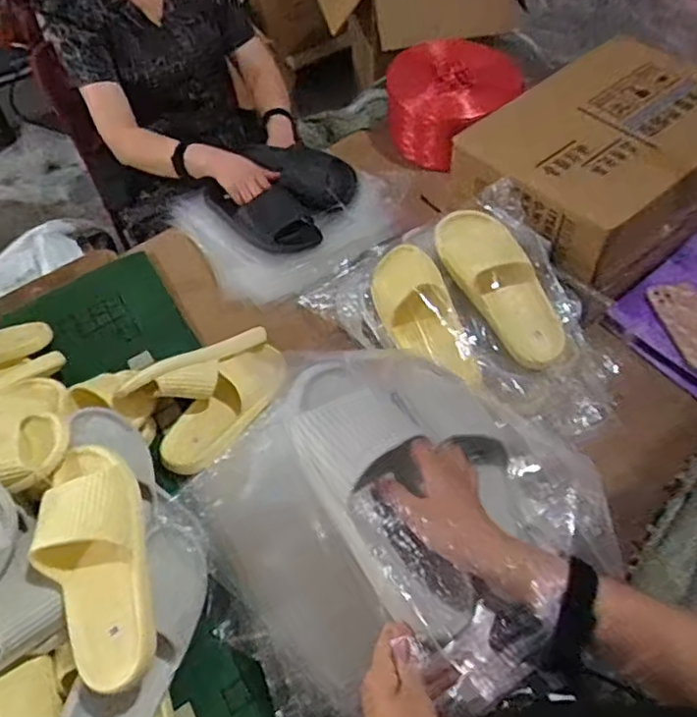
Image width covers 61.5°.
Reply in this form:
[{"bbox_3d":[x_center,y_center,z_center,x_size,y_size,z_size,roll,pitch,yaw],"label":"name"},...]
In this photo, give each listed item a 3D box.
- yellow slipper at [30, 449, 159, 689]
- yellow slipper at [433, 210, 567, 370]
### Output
[{"bbox_3d":[-0.273,0.217,0.635,0.113,0.065,0.265,-17,70,-8],"label":"yellow slipper"},{"bbox_3d":[0.225,-0.106,0.830,0.100,0.053,0.249,-30,82,-16],"label":"yellow slipper"}]

